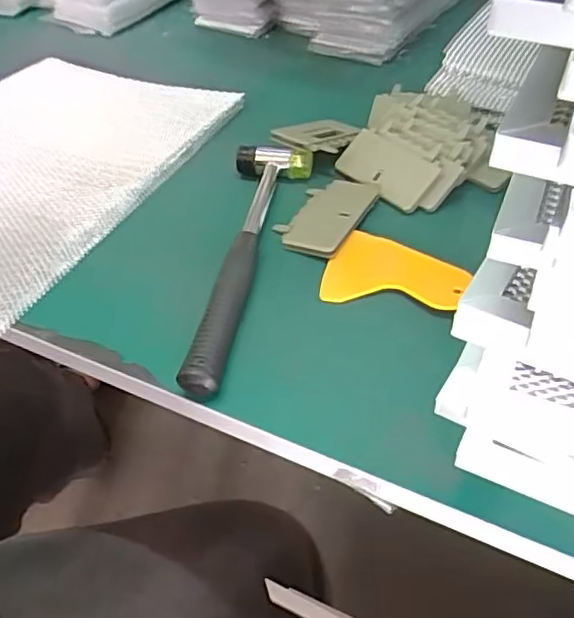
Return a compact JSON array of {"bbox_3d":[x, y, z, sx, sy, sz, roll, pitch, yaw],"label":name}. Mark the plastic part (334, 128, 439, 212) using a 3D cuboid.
[{"bbox_3d":[0.077,-0.113,0.489,0.086,0.010,0.043,39,95,30],"label":"plastic part"}]

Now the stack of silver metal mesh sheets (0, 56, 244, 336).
[{"bbox_3d":[-0.237,-0.131,0.543,0.278,0.012,0.327,19,53,21],"label":"stack of silver metal mesh sheets"}]

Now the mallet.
[{"bbox_3d":[-0.023,-0.039,0.434,0.061,0.040,0.247,3,46,7],"label":"mallet"}]

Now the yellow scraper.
[{"bbox_3d":[0.070,-0.019,0.411,0.094,0.006,0.066,22,62,30],"label":"yellow scraper"}]

